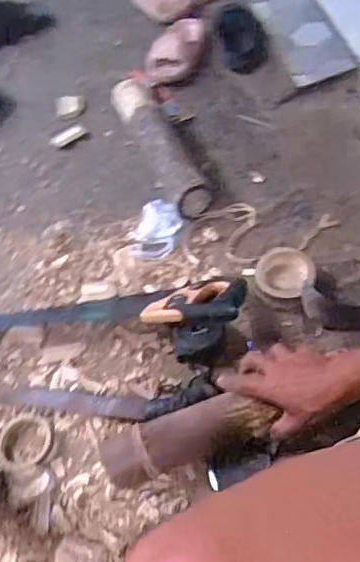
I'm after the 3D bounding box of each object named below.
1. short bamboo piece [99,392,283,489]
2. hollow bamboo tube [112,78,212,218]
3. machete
[{"bbox_3d":[-0.001,0.194,0.744,0.233,0.062,0.077,-20,55,7],"label":"short bamboo piece"},{"bbox_3d":[-0.037,-0.257,1.063,0.073,0.079,0.351,-22,56,-9],"label":"hollow bamboo tube"},{"bbox_3d":[-0.105,0.169,0.834,0.312,0.030,0.063,-4,54,14],"label":"machete"}]

